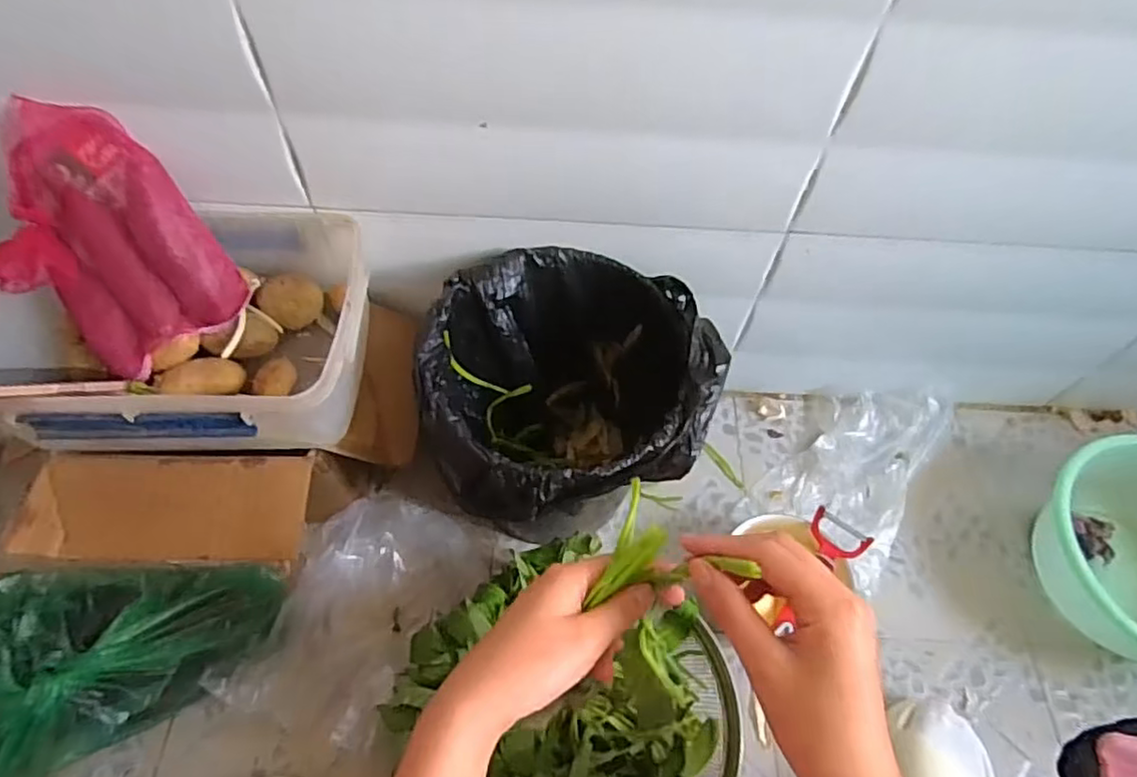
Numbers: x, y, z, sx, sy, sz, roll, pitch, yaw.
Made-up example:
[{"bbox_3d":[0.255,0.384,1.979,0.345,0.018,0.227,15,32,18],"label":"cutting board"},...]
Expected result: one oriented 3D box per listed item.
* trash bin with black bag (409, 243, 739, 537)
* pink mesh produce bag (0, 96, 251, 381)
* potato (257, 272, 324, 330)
[{"bbox_3d":[-0.007,0.029,0.662,0.251,0.247,0.243,-17,61,-12],"label":"trash bin with black bag"},{"bbox_3d":[-0.395,-0.118,0.549,0.153,0.068,0.192,-37,105,0],"label":"pink mesh produce bag"},{"bbox_3d":[-0.271,-0.086,0.630,0.055,0.051,0.042,-30,64,-19],"label":"potato"}]

